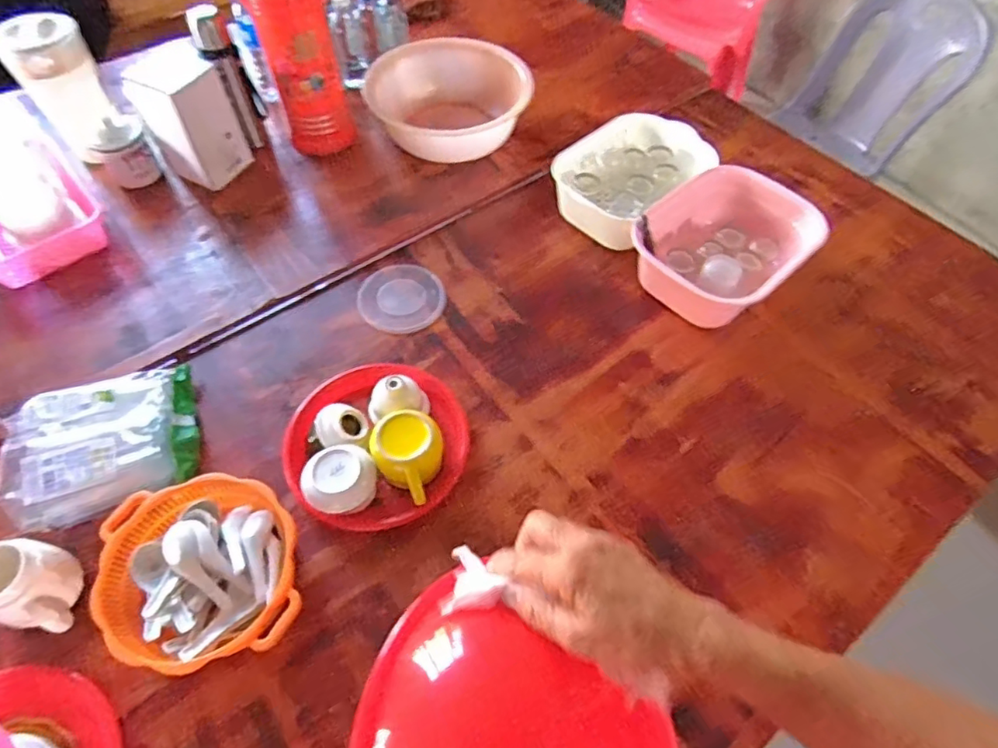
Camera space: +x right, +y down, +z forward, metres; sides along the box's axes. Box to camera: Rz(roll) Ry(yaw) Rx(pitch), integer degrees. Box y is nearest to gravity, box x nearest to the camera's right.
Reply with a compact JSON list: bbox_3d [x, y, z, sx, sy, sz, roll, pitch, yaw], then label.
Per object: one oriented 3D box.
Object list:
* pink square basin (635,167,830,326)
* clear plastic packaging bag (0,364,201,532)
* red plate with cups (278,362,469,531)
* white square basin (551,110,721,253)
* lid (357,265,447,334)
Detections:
[{"bbox_3d":[0.360,-0.219,0.954,0.262,0.105,0.259,-40,67,-22],"label":"pink square basin"},{"bbox_3d":[-0.544,0.093,0.788,0.217,0.070,0.199,-16,60,-10],"label":"clear plastic packaging bag"},{"bbox_3d":[-0.173,0.084,0.789,0.236,0.081,0.231,0,59,0],"label":"red plate with cups"},{"bbox_3d":[0.240,-0.373,1.068,0.260,0.098,0.234,-39,67,-21],"label":"white square basin"},{"bbox_3d":[-0.164,-0.132,0.965,0.143,0.012,0.125,2,59,1],"label":"lid"}]

